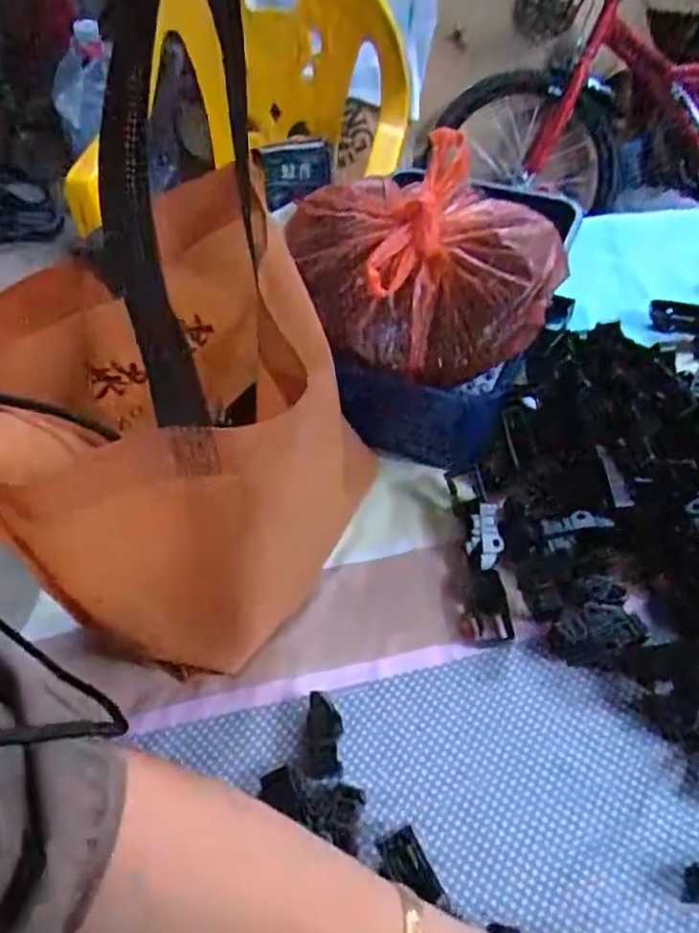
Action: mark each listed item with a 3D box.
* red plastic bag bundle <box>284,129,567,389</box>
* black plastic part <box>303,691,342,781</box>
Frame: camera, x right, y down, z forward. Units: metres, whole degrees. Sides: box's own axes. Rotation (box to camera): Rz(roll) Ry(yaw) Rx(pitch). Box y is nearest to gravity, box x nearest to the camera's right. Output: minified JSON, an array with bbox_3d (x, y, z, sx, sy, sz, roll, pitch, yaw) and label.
[{"bbox_3d":[0.054,-0.138,0.499,0.174,0.094,0.129,-12,54,-4],"label":"red plastic bag bundle"},{"bbox_3d":[-0.017,0.166,0.440,0.023,0.008,0.049,-3,66,3],"label":"black plastic part"}]

